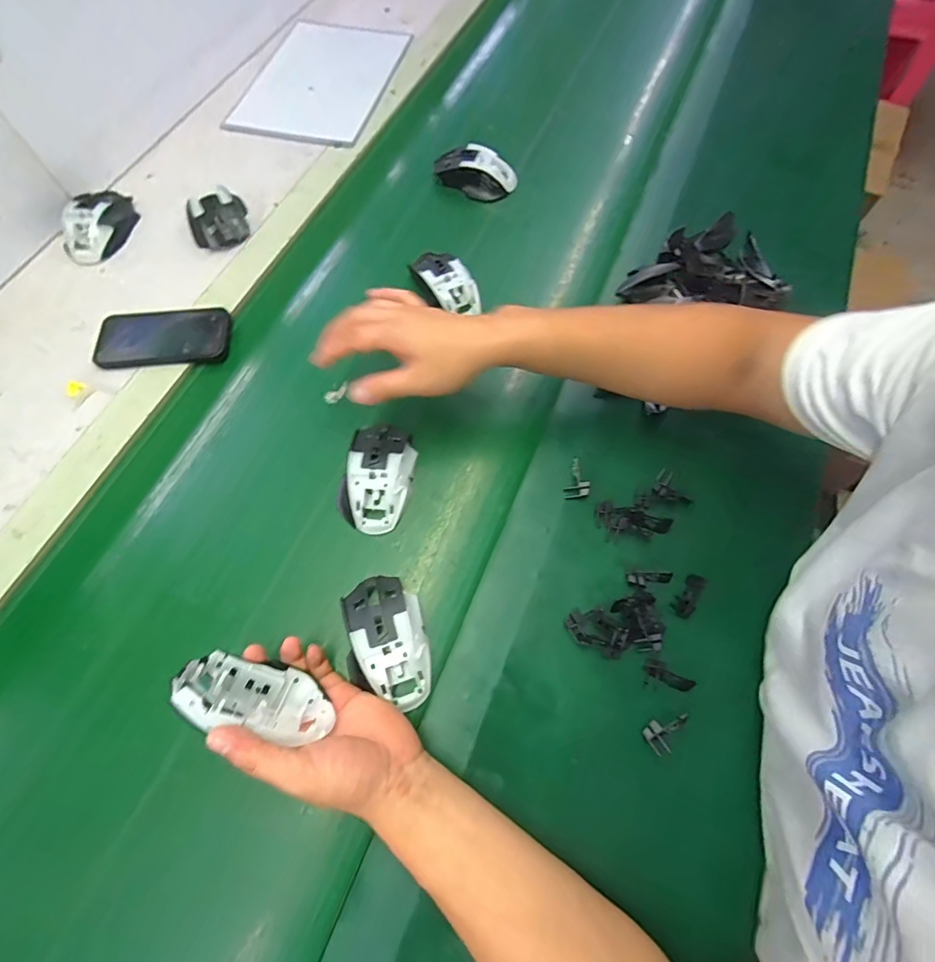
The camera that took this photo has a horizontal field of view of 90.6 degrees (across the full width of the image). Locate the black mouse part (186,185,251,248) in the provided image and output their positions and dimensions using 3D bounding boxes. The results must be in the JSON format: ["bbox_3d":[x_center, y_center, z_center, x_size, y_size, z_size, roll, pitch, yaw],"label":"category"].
[{"bbox_3d":[-0.332,-0.353,0.613,0.070,0.032,0.091,-15,69,-7],"label":"black mouse part"}]

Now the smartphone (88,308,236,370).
[{"bbox_3d":[-0.359,-0.168,0.544,0.149,0.015,0.071,-4,68,-2],"label":"smartphone"}]

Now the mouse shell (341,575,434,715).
[{"bbox_3d":[-0.072,0.143,0.418,0.067,0.031,0.115,-12,69,-6],"label":"mouse shell"}]

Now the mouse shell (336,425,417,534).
[{"bbox_3d":[-0.092,-0.008,0.481,0.067,0.029,0.118,7,68,2],"label":"mouse shell"}]

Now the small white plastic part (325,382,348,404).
[{"bbox_3d":[-0.150,-0.102,0.538,0.032,0.006,0.015,-38,74,-15],"label":"small white plastic part"}]

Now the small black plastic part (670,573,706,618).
[{"bbox_3d":[0.215,0.110,0.448,0.021,0.011,0.045,38,72,13],"label":"small black plastic part"}]

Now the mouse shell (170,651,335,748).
[{"bbox_3d":[-0.162,0.171,0.349,0.111,0.067,0.028,26,98,-17],"label":"mouse shell"}]

